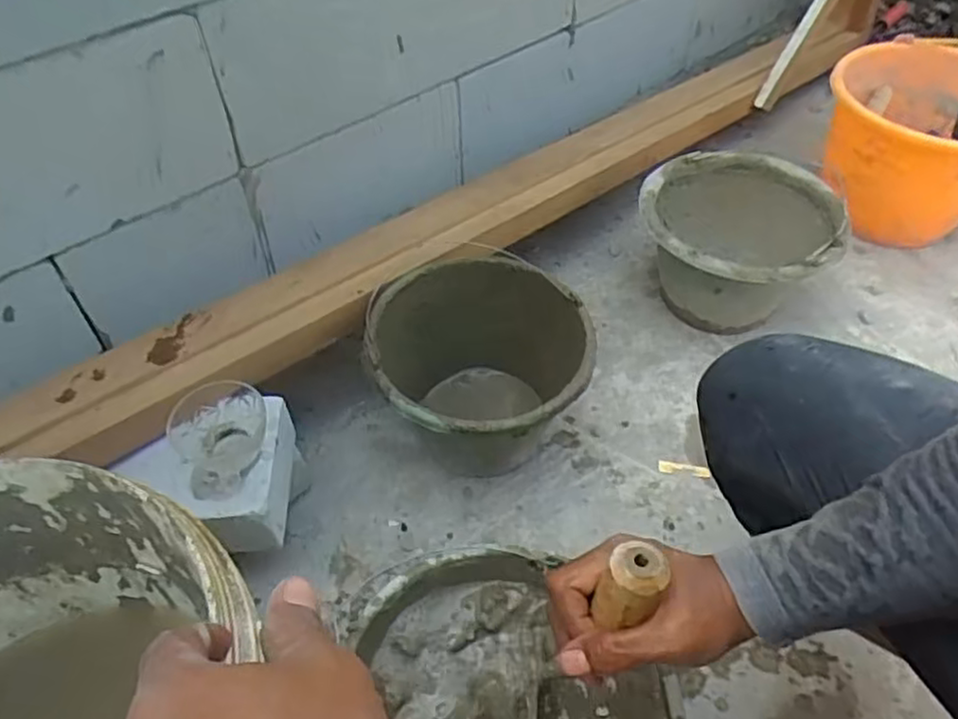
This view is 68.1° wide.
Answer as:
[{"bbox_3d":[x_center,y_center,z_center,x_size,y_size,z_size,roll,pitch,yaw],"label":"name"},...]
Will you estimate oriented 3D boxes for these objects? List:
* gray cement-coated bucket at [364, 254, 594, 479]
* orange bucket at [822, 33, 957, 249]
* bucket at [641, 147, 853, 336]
[{"bbox_3d":[0.000,0.025,0.839,0.241,0.183,0.251,0,49,0],"label":"gray cement-coated bucket"},{"bbox_3d":[0.680,-0.334,1.100,0.280,0.233,0.296,0,49,0],"label":"orange bucket"},{"bbox_3d":[0.340,-0.136,0.980,0.245,0.178,0.245,0,49,0],"label":"bucket"}]

